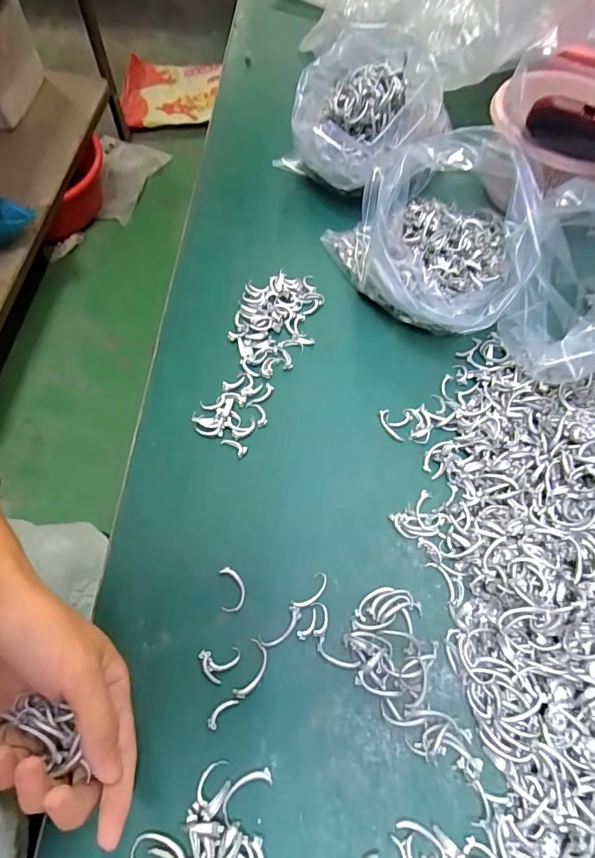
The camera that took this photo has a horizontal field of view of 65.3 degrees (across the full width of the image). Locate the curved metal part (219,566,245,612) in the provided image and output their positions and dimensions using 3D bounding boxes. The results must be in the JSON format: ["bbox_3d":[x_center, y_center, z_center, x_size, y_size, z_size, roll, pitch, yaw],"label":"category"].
[{"bbox_3d":[-0.042,0.104,0.302,0.015,0.004,0.028,-6,63,-7],"label":"curved metal part"}]

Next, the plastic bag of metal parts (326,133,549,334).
[{"bbox_3d":[0.105,-0.165,0.391,0.175,0.116,0.145,28,64,11],"label":"plastic bag of metal parts"}]

